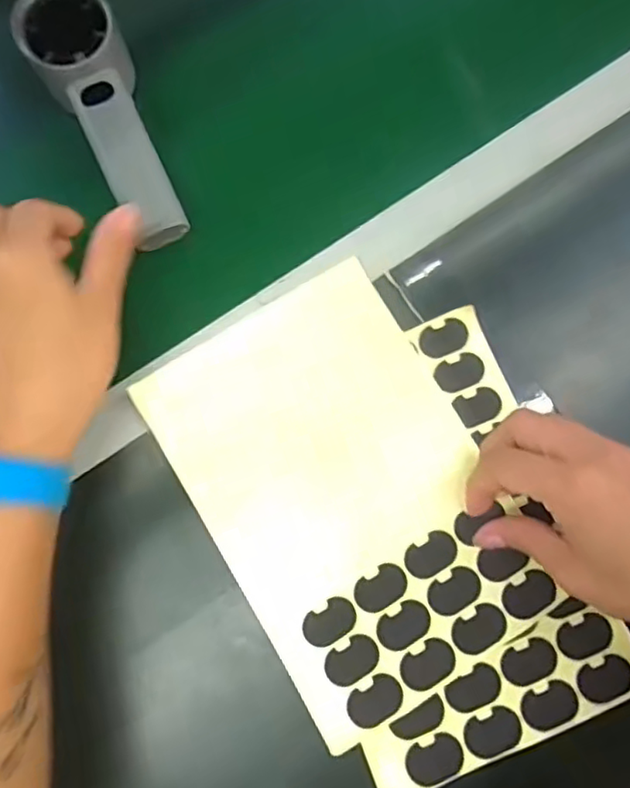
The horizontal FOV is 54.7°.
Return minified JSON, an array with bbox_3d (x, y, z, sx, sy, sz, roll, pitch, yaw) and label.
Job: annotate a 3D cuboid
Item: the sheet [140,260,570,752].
[{"bbox_3d":[0.017,0.051,0.329,0.148,0.018,0.216,-30,77,-7],"label":"sheet"}]

